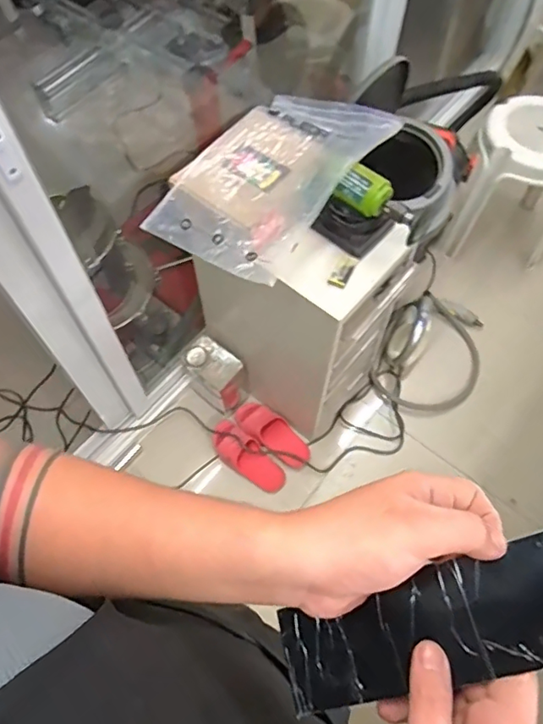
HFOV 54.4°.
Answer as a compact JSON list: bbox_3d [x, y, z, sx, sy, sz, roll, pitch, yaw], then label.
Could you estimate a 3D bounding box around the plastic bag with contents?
[{"bbox_3d":[0.002,-0.371,1.012,0.305,0.068,0.469,32,67,15],"label":"plastic bag with contents"}]

